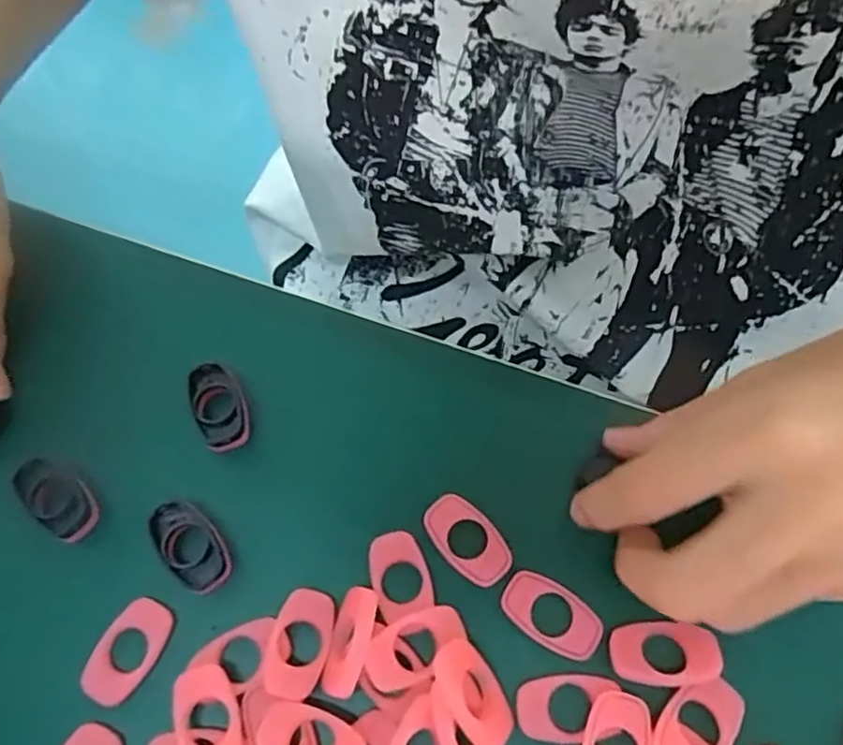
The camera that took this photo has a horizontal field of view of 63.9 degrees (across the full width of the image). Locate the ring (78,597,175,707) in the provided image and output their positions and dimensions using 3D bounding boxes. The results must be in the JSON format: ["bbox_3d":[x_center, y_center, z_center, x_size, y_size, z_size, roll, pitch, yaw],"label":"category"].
[{"bbox_3d":[-0.095,0.089,0.215,0.019,0.004,0.033,26,68,13],"label":"ring"}]

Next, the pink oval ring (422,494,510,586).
[{"bbox_3d":[0.015,0.056,0.226,0.018,0.004,0.032,-36,69,-15],"label":"pink oval ring"}]

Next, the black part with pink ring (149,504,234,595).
[{"bbox_3d":[-0.078,0.058,0.228,0.018,0.005,0.033,-42,70,-17],"label":"black part with pink ring"}]

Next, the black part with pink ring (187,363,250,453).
[{"bbox_3d":[-0.075,0.012,0.247,0.019,0.007,0.034,-23,66,-9],"label":"black part with pink ring"}]

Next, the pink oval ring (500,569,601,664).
[{"bbox_3d":[0.041,0.077,0.215,0.032,0.004,0.019,27,80,22],"label":"pink oval ring"}]

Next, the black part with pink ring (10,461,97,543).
[{"bbox_3d":[-0.127,0.044,0.235,0.032,0.006,0.018,34,70,16],"label":"black part with pink ring"}]

